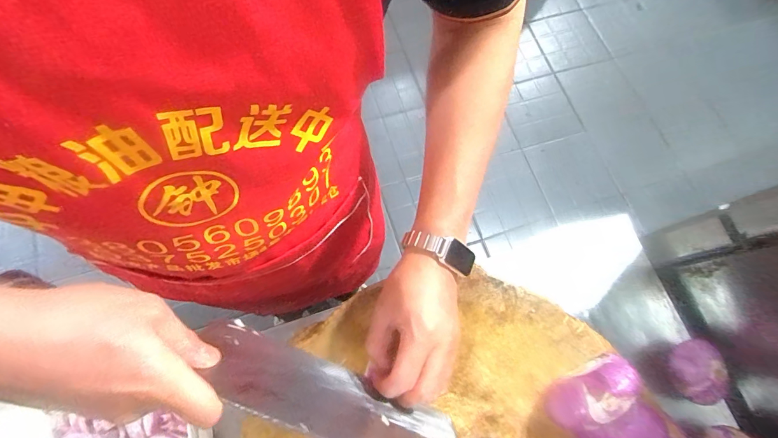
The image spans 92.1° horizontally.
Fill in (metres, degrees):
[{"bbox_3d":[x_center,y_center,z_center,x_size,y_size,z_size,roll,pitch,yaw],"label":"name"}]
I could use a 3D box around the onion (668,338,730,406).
[{"bbox_3d":[0.412,0.207,0.510,0.058,0.058,0.082,-6,72,-5],"label":"onion"}]

